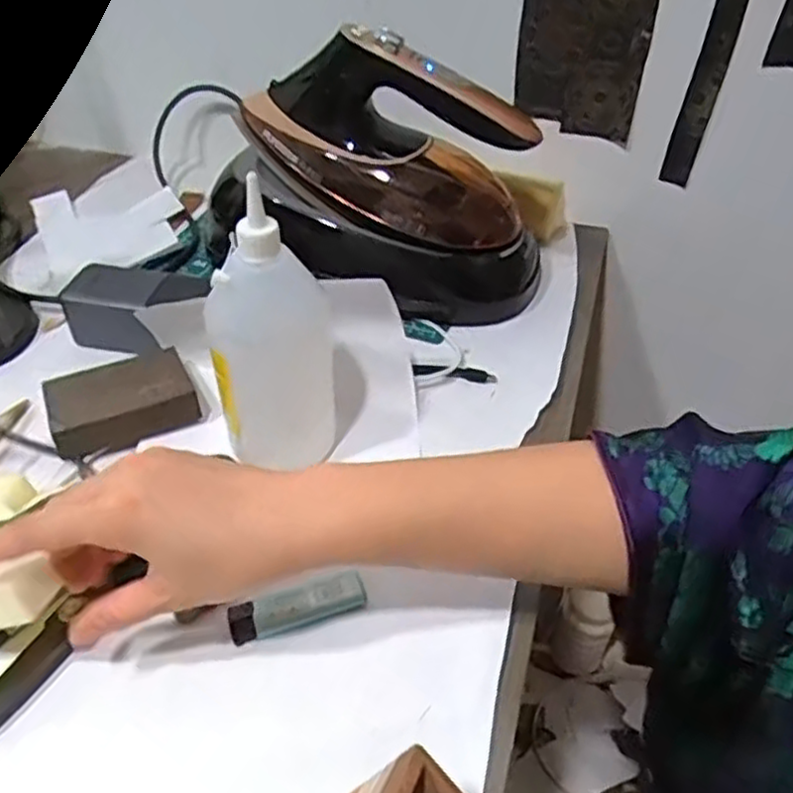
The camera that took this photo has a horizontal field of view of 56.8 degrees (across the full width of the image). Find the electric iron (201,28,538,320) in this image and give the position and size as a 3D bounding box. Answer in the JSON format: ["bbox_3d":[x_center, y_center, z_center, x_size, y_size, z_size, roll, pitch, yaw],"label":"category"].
[{"bbox_3d":[-0.018,-0.197,0.641,0.295,0.195,0.112,16,44,17],"label":"electric iron"}]

